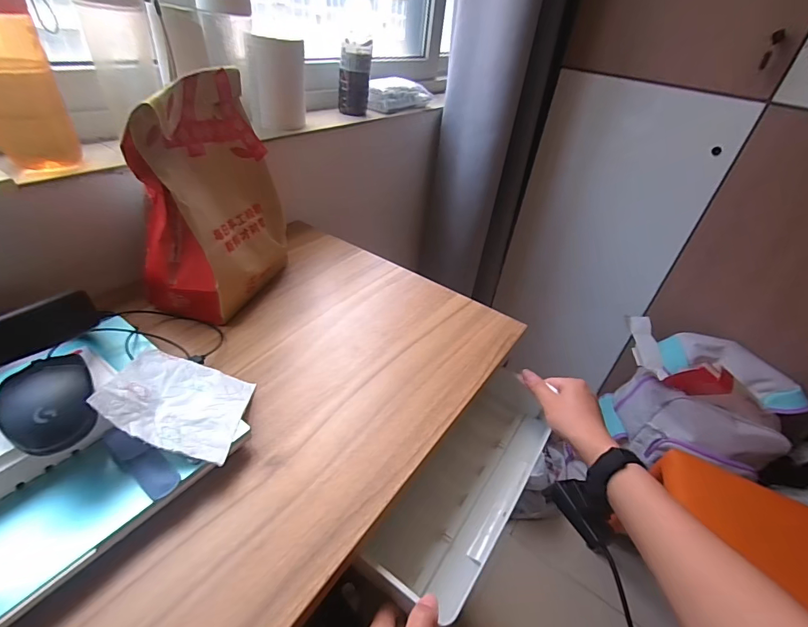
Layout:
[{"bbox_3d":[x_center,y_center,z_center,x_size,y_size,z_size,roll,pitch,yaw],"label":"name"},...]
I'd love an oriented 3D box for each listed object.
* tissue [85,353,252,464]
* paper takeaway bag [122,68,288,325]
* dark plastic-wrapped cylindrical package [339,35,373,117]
[{"bbox_3d":[-0.208,0.077,0.380,0.113,0.020,0.116,21,22,-15],"label":"tissue"},{"bbox_3d":[-0.241,-0.145,0.518,0.104,0.262,0.190,12,37,5],"label":"paper takeaway bag"},{"bbox_3d":[-0.100,-0.475,0.817,0.064,0.126,0.052,3,37,-7],"label":"dark plastic-wrapped cylindrical package"}]

